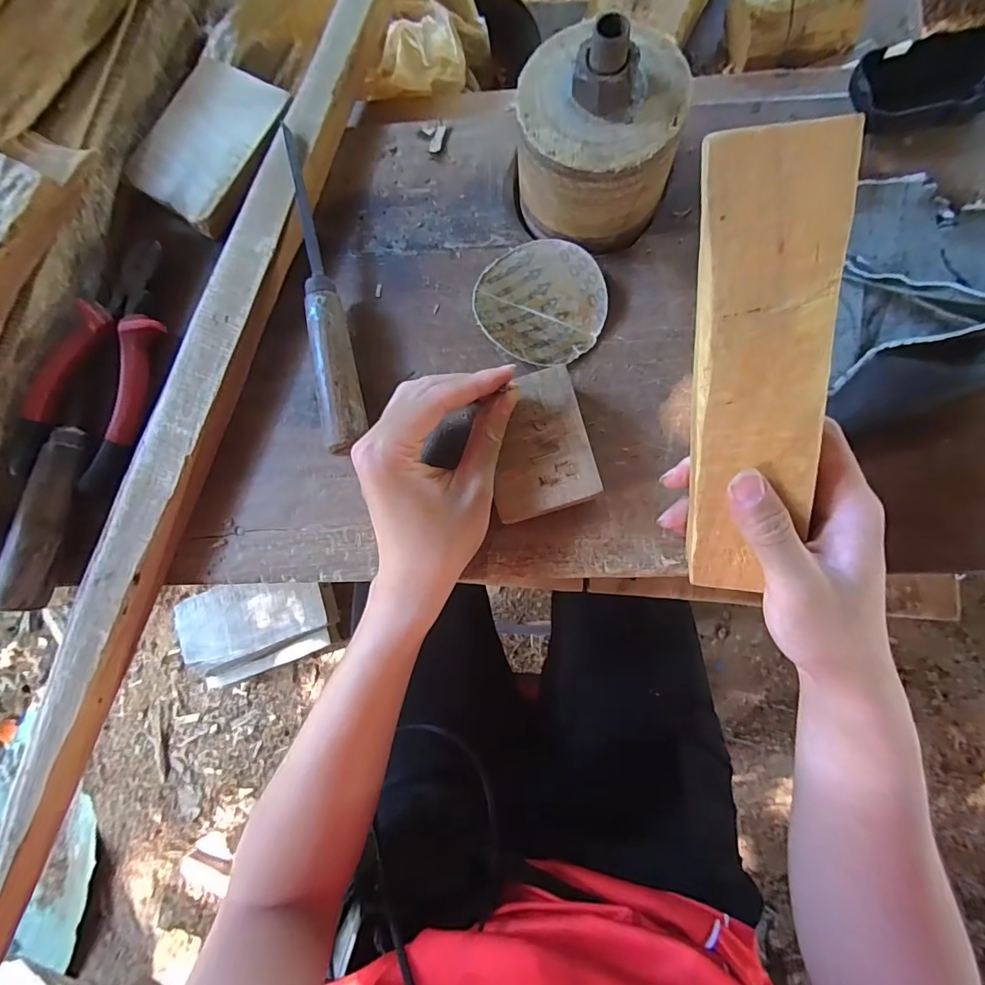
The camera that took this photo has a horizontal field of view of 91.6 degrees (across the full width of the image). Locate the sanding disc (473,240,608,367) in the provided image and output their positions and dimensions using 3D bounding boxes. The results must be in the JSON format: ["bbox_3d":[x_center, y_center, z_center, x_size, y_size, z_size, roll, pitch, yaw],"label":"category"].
[{"bbox_3d":[0.032,-0.132,0.332,0.089,0.015,0.084,0,82,3],"label":"sanding disc"}]

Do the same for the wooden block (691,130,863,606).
[{"bbox_3d":[0.120,-0.042,0.218,0.051,0.018,0.203,-6,115,2],"label":"wooden block"}]

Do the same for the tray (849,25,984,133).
[{"bbox_3d":[0.297,-0.276,0.321,0.112,0.022,0.055,-14,81,1],"label":"tray"}]

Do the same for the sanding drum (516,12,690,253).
[{"bbox_3d":[0.066,-0.225,0.300,0.099,0.096,0.097,9,82,5],"label":"sanding drum"}]

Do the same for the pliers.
[{"bbox_3d":[-0.279,-0.095,0.343,0.070,0.023,0.179,11,82,5],"label":"pliers"}]

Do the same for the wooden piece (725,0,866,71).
[{"bbox_3d":[0.277,-0.427,0.435,0.110,0.041,0.063,-6,81,2],"label":"wooden piece"}]

